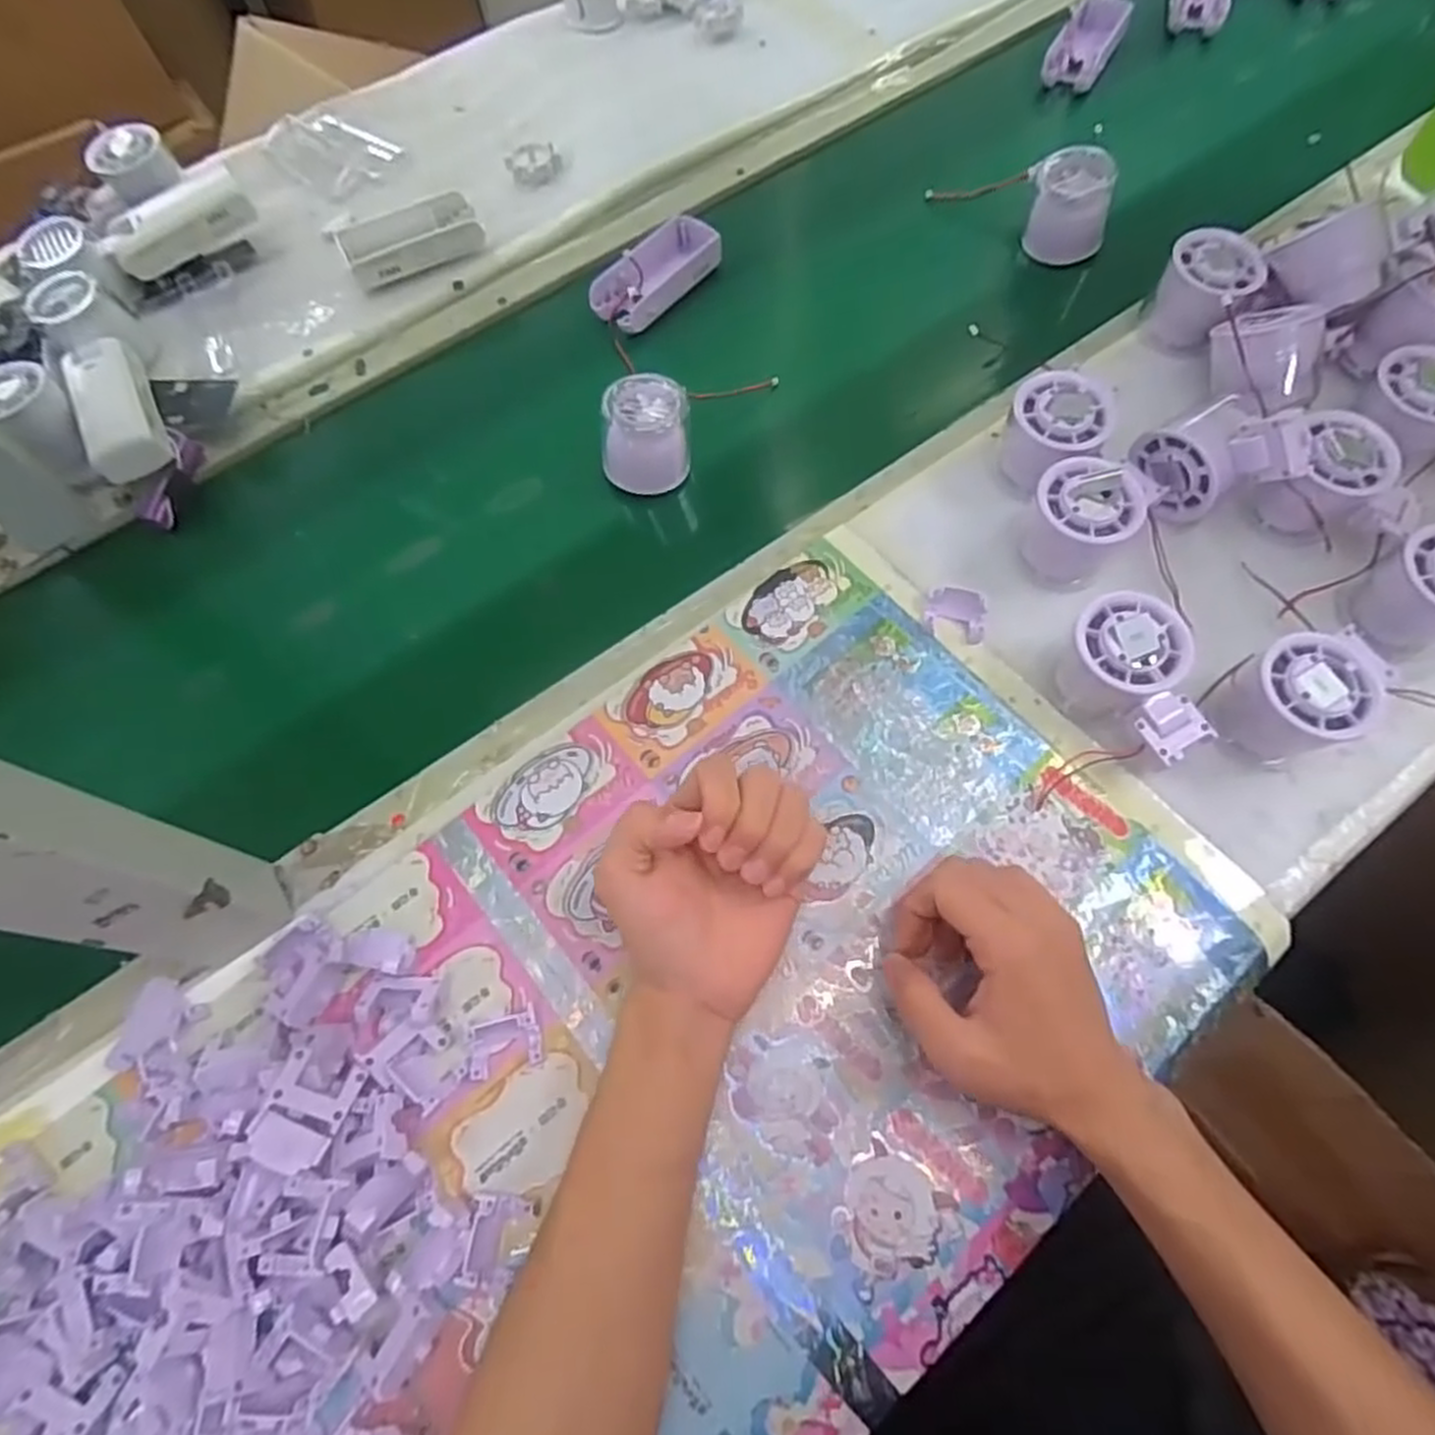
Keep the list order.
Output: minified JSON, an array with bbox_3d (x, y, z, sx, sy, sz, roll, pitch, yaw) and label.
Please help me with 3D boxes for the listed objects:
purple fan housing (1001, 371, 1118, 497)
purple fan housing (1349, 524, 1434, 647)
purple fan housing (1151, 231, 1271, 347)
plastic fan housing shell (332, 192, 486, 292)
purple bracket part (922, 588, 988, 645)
[{"bbox_3d":[0.209,-0.174,0.488,0.057,0.053,0.058,-1,66,2],"label":"purple fan housing"},{"bbox_3d":[0.398,-0.071,0.437,0.055,0.052,0.055,-1,66,2],"label":"purple fan housing"},{"bbox_3d":[0.327,-0.285,0.532,0.059,0.059,0.053,27,70,14],"label":"purple fan housing"},{"bbox_3d":[-0.238,-0.373,0.618,0.107,0.029,0.054,-32,68,-12],"label":"plastic fan housing shell"},{"bbox_3d":[0.142,-0.062,0.465,0.035,0.011,0.029,10,66,7],"label":"purple bracket part"}]

